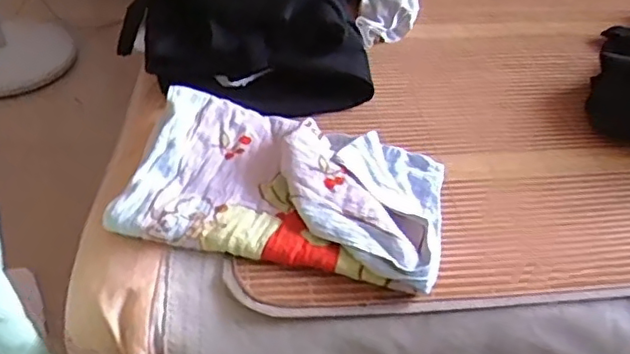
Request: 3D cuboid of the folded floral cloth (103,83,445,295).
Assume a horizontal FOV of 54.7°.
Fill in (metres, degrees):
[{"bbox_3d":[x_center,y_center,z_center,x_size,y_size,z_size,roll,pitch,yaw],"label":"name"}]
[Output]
[{"bbox_3d":[-0.025,-0.002,0.617,0.309,0.042,0.203,12,44,6],"label":"folded floral cloth"}]

